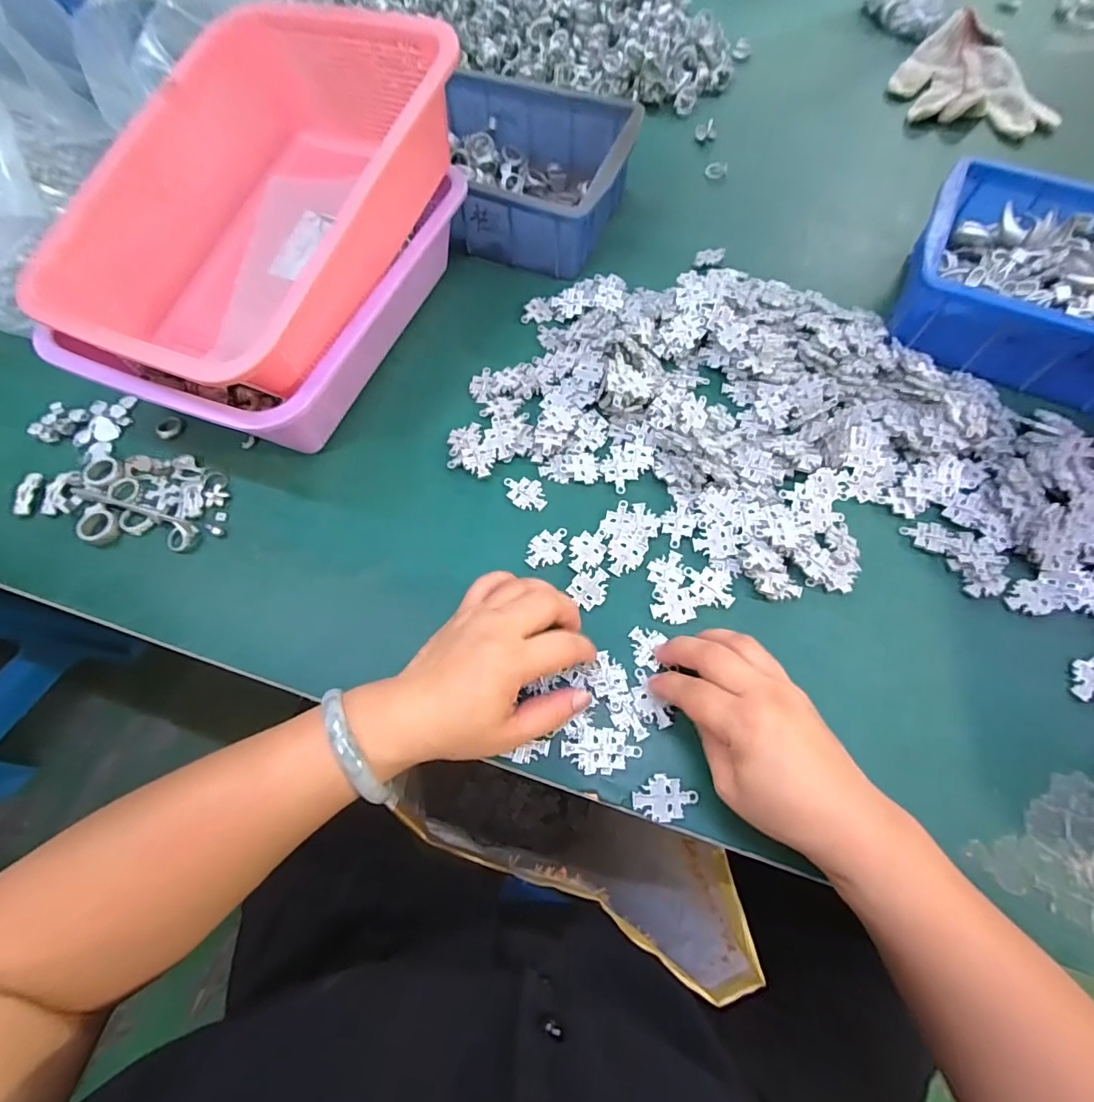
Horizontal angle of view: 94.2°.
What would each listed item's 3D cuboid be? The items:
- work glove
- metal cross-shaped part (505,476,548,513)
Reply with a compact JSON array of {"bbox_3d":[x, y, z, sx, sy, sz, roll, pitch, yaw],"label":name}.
[{"bbox_3d":[0.498,-0.544,0.591,0.170,0.049,0.167,25,69,11],"label":"work glove"},{"bbox_3d":[-0.016,-0.045,0.390,0.037,0.004,0.025,24,68,11],"label":"metal cross-shaped part"}]

